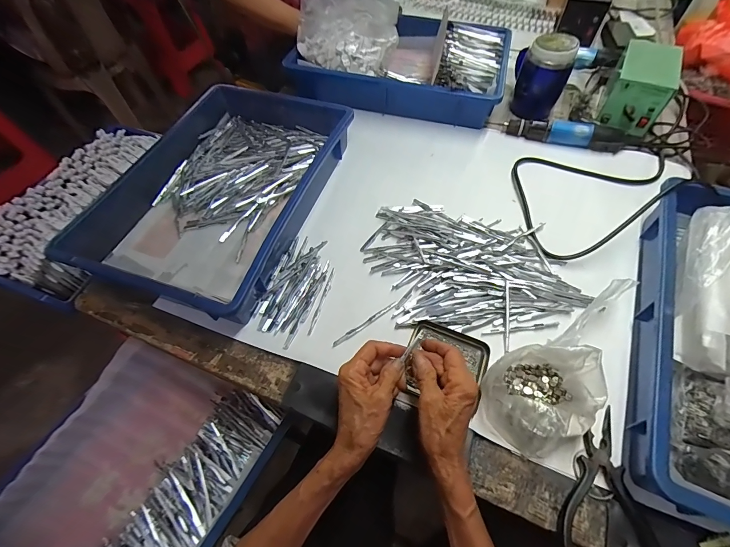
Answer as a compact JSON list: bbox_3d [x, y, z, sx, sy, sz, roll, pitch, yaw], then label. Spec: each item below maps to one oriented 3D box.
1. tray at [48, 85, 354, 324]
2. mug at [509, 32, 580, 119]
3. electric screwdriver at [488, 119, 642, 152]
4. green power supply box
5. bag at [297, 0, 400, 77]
[{"bbox_3d":[-0.216,-0.151,0.541,0.303,0.062,0.430,18,60,12],"label":"tray"},{"bbox_3d":[0.341,-0.389,0.657,0.086,0.130,0.106,8,58,6],"label":"mug"},{"bbox_3d":[0.370,-0.266,0.637,0.265,0.041,0.037,19,60,13],"label":"electric screwdriver"},{"bbox_3d":[0.510,-0.346,0.642,0.096,0.101,0.132,23,61,15],"label":"green power supply box"},{"bbox_3d":[-0.034,-0.494,0.672,0.194,0.116,0.161,4,58,4],"label":"bag"}]

